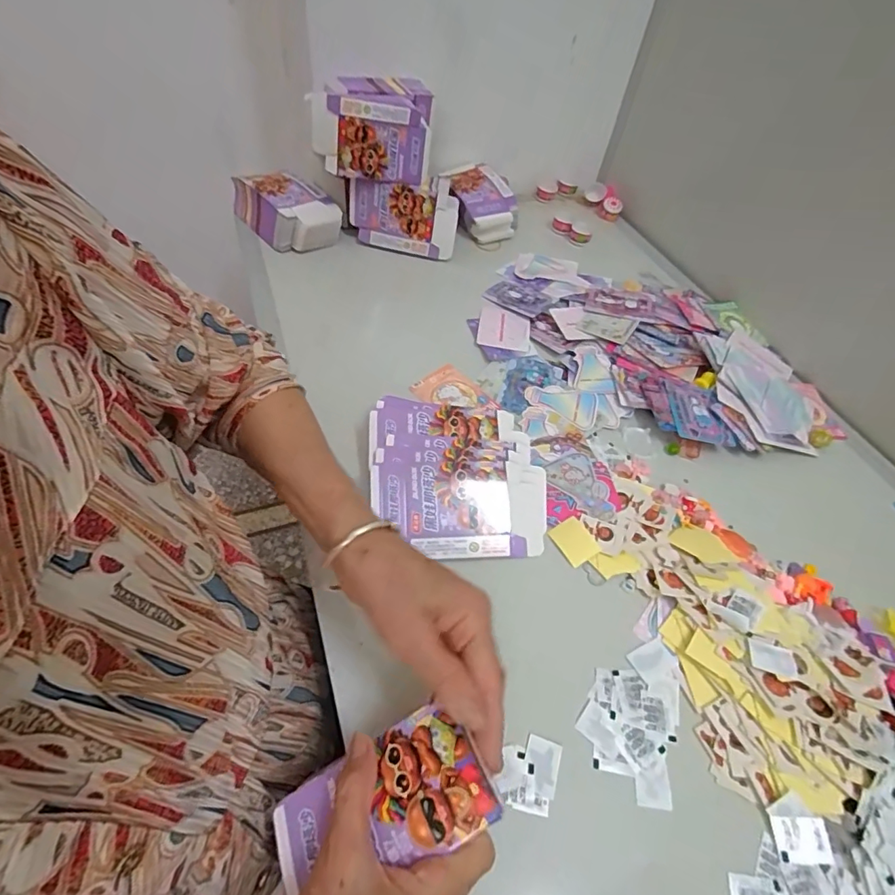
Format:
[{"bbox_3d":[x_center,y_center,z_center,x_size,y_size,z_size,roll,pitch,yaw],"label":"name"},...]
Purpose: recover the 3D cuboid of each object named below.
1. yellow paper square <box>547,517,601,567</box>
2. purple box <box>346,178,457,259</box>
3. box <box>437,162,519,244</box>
[{"bbox_3d":[0.112,0.084,0.435,0.029,0.007,0.039,-22,57,-22],"label":"yellow paper square"},{"bbox_3d":[-0.061,-0.320,0.676,0.146,0.094,0.022,10,37,1],"label":"purple box"},{"bbox_3d":[0.050,-0.373,0.753,0.092,0.061,0.124,-13,54,-16],"label":"box"}]

